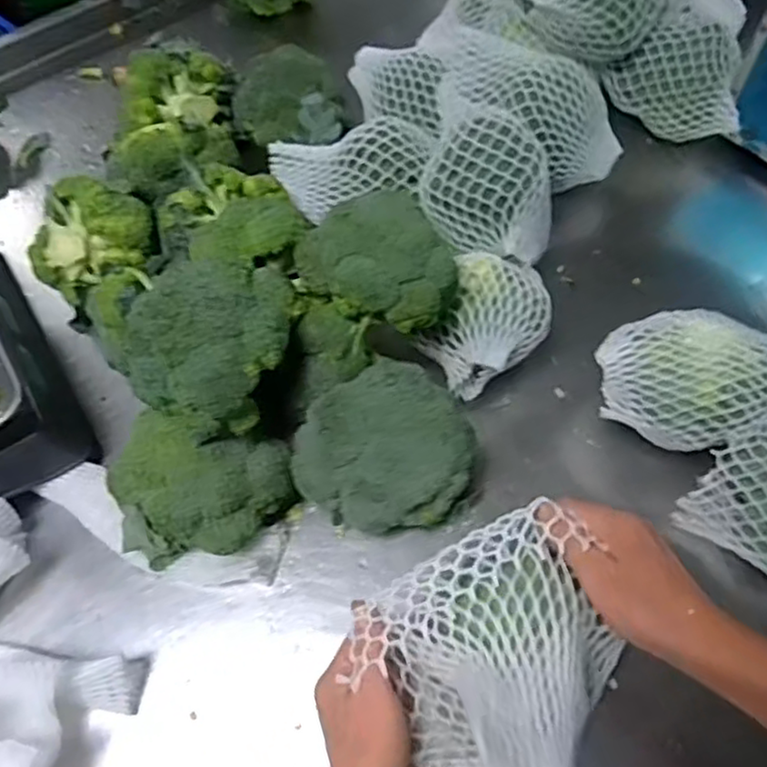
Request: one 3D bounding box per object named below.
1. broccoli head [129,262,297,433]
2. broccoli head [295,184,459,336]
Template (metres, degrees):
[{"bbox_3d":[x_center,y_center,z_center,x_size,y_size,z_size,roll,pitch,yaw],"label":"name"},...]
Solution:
[{"bbox_3d":[-0.120,-0.029,0.491,0.106,0.080,0.111,-1,61,2],"label":"broccoli head"},{"bbox_3d":[0.002,-0.090,0.520,0.107,0.074,0.095,35,69,20],"label":"broccoli head"}]

